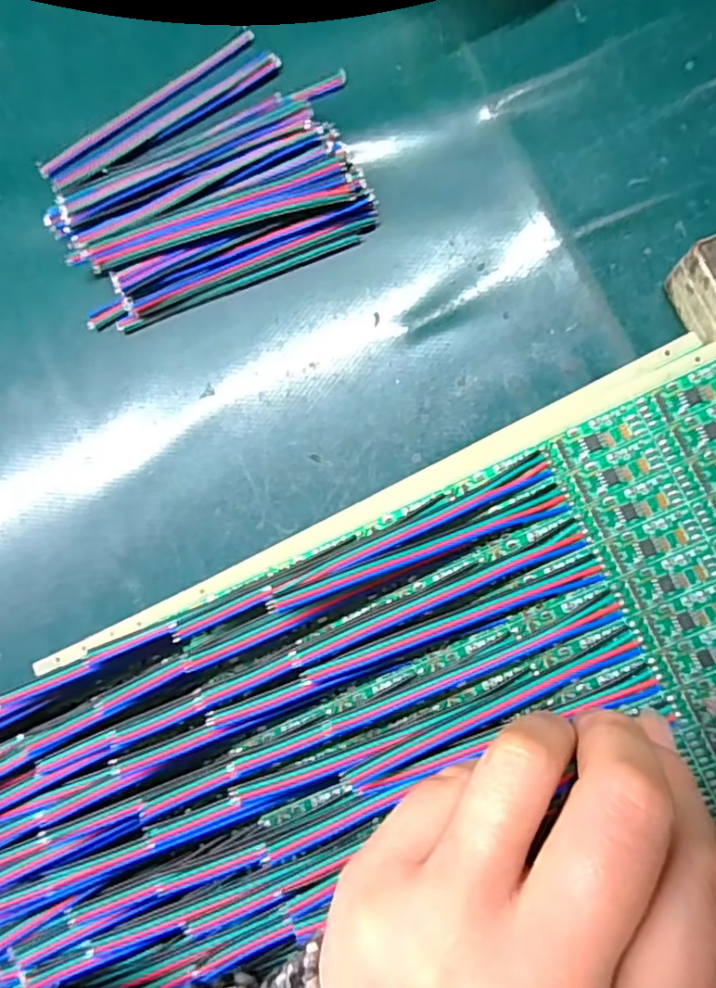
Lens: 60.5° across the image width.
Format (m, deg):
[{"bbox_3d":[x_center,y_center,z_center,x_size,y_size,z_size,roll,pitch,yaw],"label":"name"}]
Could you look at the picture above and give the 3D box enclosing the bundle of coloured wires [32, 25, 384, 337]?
[{"bbox_3d":[-0.060,-0.121,0.228,0.112,0.014,0.093,-17,83,6],"label":"bundle of coloured wires"}]

